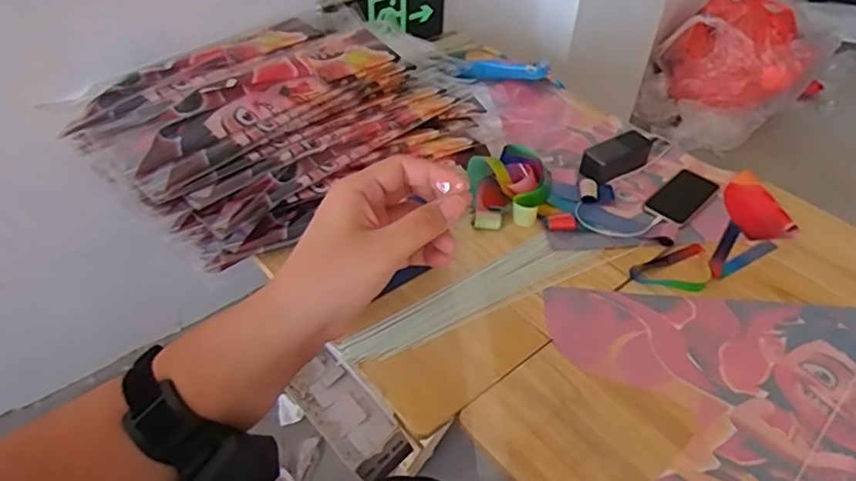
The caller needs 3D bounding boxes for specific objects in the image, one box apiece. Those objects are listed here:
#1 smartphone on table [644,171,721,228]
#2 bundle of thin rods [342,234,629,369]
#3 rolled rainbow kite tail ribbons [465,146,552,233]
[{"bbox_3d":[0.438,-0.075,1.043,0.073,0.013,0.148,35,52,30],"label":"smartphone on table"},{"bbox_3d":[0.081,0.071,0.890,0.460,0.015,0.087,-20,47,-21],"label":"bundle of thin rods"},{"bbox_3d":[0.145,-0.094,1.032,0.148,0.045,0.165,-1,43,-3],"label":"rolled rainbow kite tail ribbons"}]

